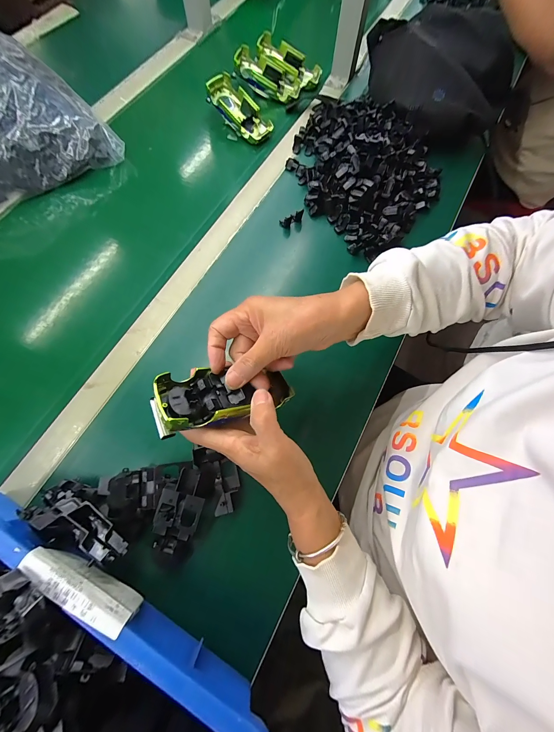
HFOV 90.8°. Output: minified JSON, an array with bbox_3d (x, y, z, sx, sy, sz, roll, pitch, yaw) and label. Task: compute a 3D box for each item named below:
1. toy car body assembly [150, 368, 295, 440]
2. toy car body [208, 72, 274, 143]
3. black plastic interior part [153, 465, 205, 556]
[{"bbox_3d":[-0.044,0.028,0.262,0.132,0.031,0.053,-4,70,-28],"label":"toy car body assembly"},{"bbox_3d":[-0.068,-0.471,0.509,0.058,0.034,0.136,-41,89,-13],"label":"toy car body"},{"bbox_3d":[-0.101,0.152,0.286,0.043,0.024,0.081,15,72,3],"label":"black plastic interior part"}]

